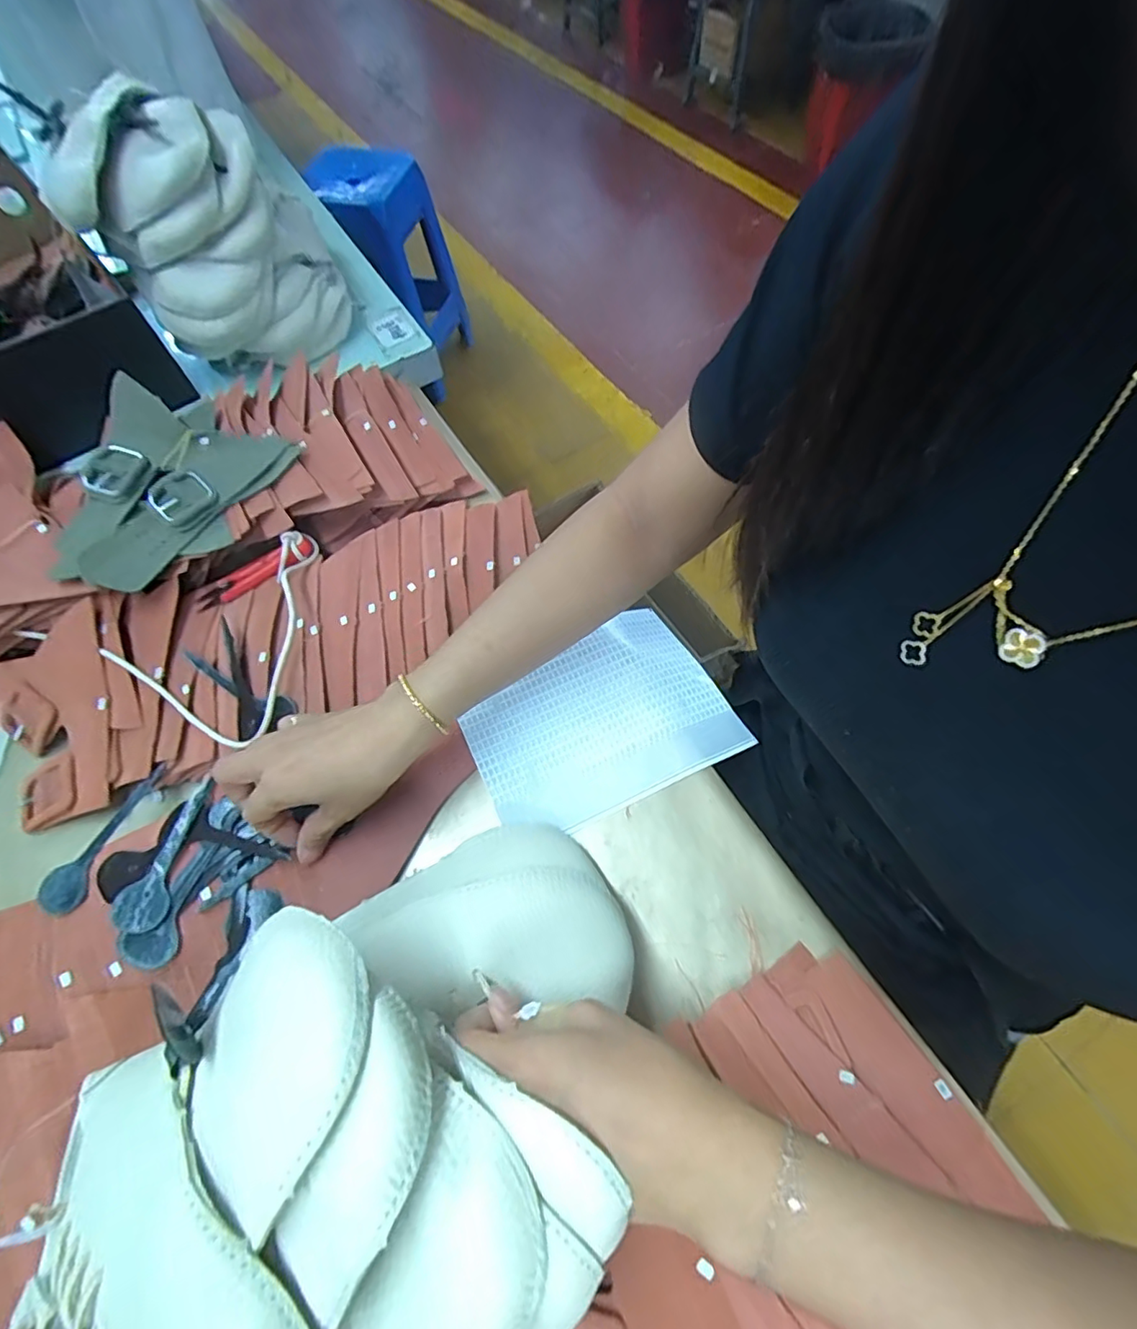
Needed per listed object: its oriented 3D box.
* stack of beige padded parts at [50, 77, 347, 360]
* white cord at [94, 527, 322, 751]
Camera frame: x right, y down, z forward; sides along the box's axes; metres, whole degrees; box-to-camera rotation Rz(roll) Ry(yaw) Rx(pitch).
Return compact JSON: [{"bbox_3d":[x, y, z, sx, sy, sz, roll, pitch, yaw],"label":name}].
[{"bbox_3d":[-0.337,-0.402,0.537,0.196,0.179,0.153,-26,64,-9],"label":"stack of beige padded parts"},{"bbox_3d":[-0.253,-0.036,0.449,0.133,0.020,0.171,29,68,17],"label":"white cord"}]

